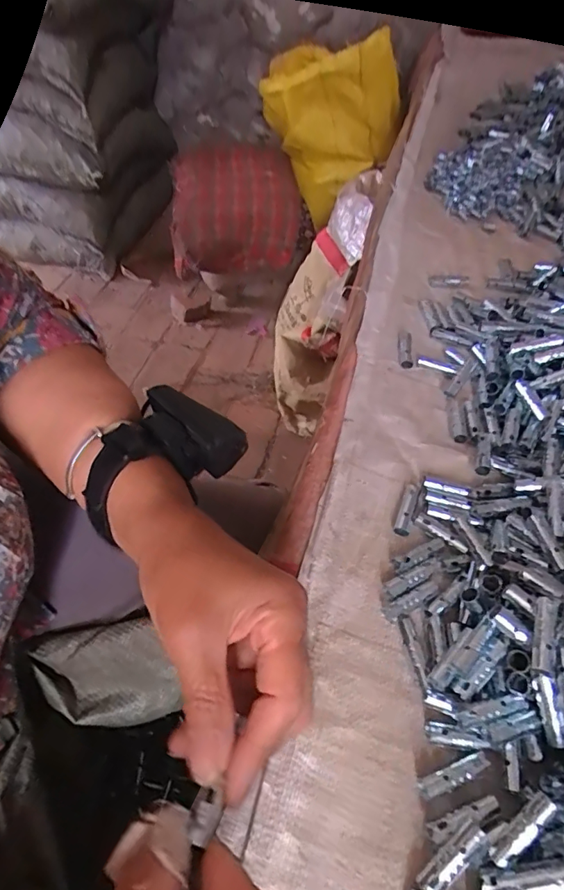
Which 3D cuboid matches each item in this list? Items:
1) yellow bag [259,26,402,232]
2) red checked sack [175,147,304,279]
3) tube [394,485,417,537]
[{"bbox_3d":[0.106,-0.578,0.921,0.257,0.282,0.118,16,55,40],"label":"yellow bag"},{"bbox_3d":[-0.093,-0.467,0.984,0.246,0.166,0.205,-3,52,-3],"label":"red checked sack"},{"bbox_3d":[0.089,0.045,0.349,0.011,0.009,0.038,17,55,14],"label":"tube"}]

